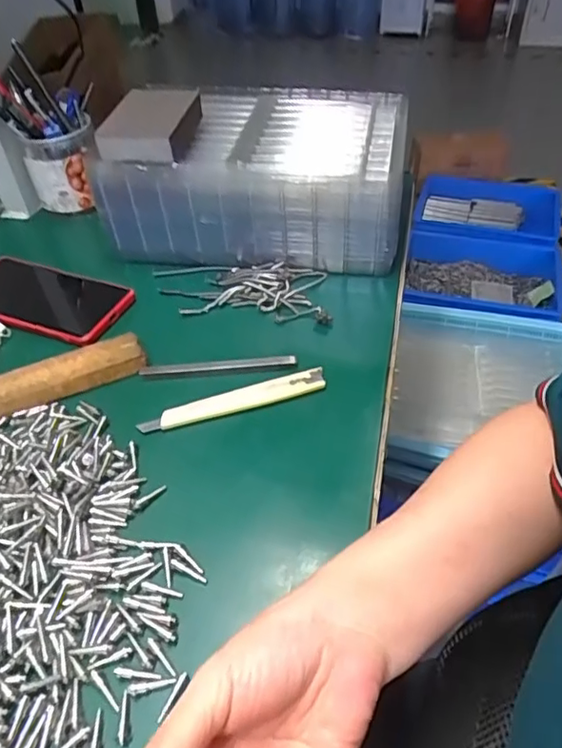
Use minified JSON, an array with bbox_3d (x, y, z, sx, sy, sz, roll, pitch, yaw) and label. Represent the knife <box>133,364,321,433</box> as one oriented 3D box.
[{"bbox_3d":[-0.035,0.020,0.427,0.141,0.014,0.017,-13,48,-12],"label":"knife"}]

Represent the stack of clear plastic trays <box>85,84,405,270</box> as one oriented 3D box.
[{"bbox_3d":[-0.023,-0.198,0.570,0.275,0.115,0.162,7,47,6],"label":"stack of clear plastic trays"}]

